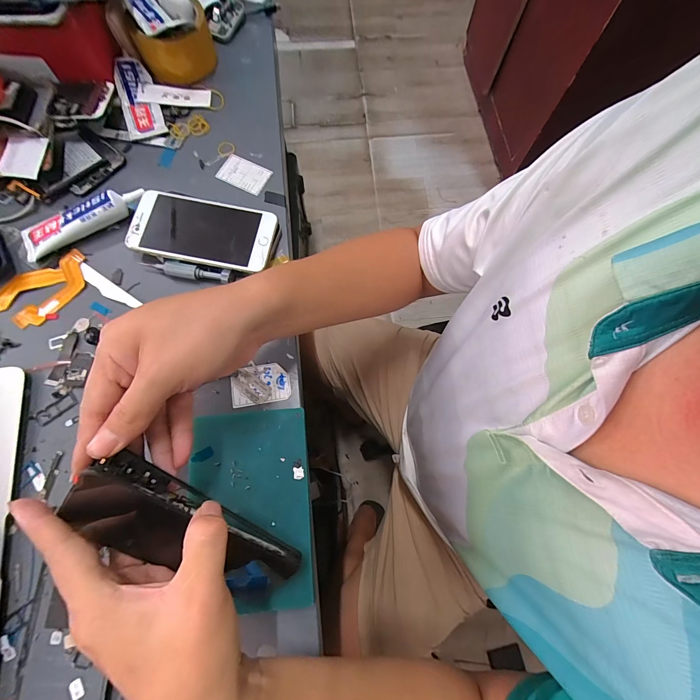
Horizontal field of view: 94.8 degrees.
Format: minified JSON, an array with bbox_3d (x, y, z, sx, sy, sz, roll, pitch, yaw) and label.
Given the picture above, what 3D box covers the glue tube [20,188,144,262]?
[{"bbox_3d":[-0.301,-0.147,0.363,0.134,0.026,0.037,-28,75,-8],"label":"glue tube"}]

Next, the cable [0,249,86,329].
[{"bbox_3d":[-0.340,-0.062,0.350,0.106,0.006,0.063,-30,76,-8],"label":"cable"}]

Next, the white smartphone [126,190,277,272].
[{"bbox_3d":[-0.166,-0.135,0.361,0.156,0.007,0.077,10,75,0],"label":"white smartphone"}]

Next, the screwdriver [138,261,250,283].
[{"bbox_3d":[-0.176,-0.086,0.357,0.113,0.013,0.014,7,74,2],"label":"screwdriver"}]

